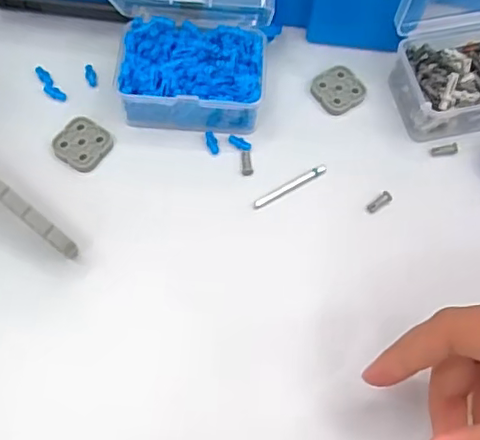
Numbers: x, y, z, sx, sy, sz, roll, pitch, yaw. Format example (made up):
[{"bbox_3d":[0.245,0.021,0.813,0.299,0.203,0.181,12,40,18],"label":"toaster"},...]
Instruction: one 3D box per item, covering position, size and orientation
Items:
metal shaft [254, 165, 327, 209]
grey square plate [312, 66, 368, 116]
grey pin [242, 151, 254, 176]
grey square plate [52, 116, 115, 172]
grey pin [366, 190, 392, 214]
[{"bbox_3d":[0.025,-0.018,0.297,0.042,0.004,0.005,-27,69,-16],"label":"metal shaft"},{"bbox_3d":[0.054,-0.072,0.319,0.027,0.004,0.026,-36,72,-19],"label":"grey square plate"},{"bbox_3d":[0.004,-0.030,0.301,0.006,0.004,0.014,1,65,-4],"label":"grey pin"},{"bbox_3d":[-0.080,-0.039,0.299,0.026,0.006,0.026,33,67,11],"label":"grey square plate"},{"bbox_3d":[0.070,-0.009,0.295,0.014,0.004,0.006,-31,71,-17],"label":"grey pin"}]

